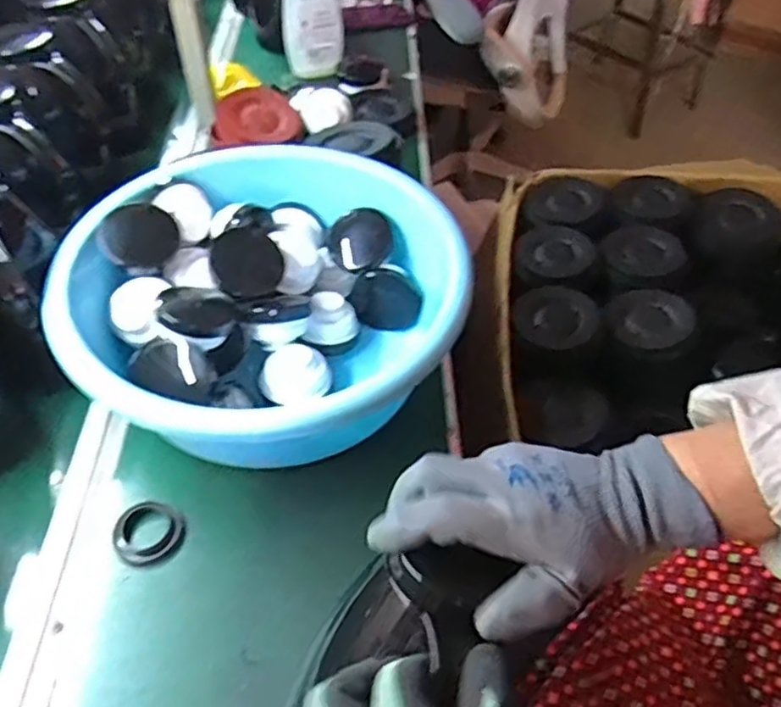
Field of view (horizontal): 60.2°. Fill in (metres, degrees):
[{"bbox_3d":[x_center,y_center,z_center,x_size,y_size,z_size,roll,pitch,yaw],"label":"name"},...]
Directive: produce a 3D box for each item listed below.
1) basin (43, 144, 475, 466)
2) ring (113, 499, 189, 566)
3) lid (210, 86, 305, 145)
[{"bbox_3d":[-0.117,-0.049,0.683,0.368,0.141,0.349,0,48,0],"label":"basin"},{"bbox_3d":[-0.212,0.156,0.588,0.059,0.009,0.056,0,48,0],"label":"ring"},{"bbox_3d":[-0.196,-0.336,0.965,0.119,0.028,0.112,0,63,1],"label":"lid"}]

